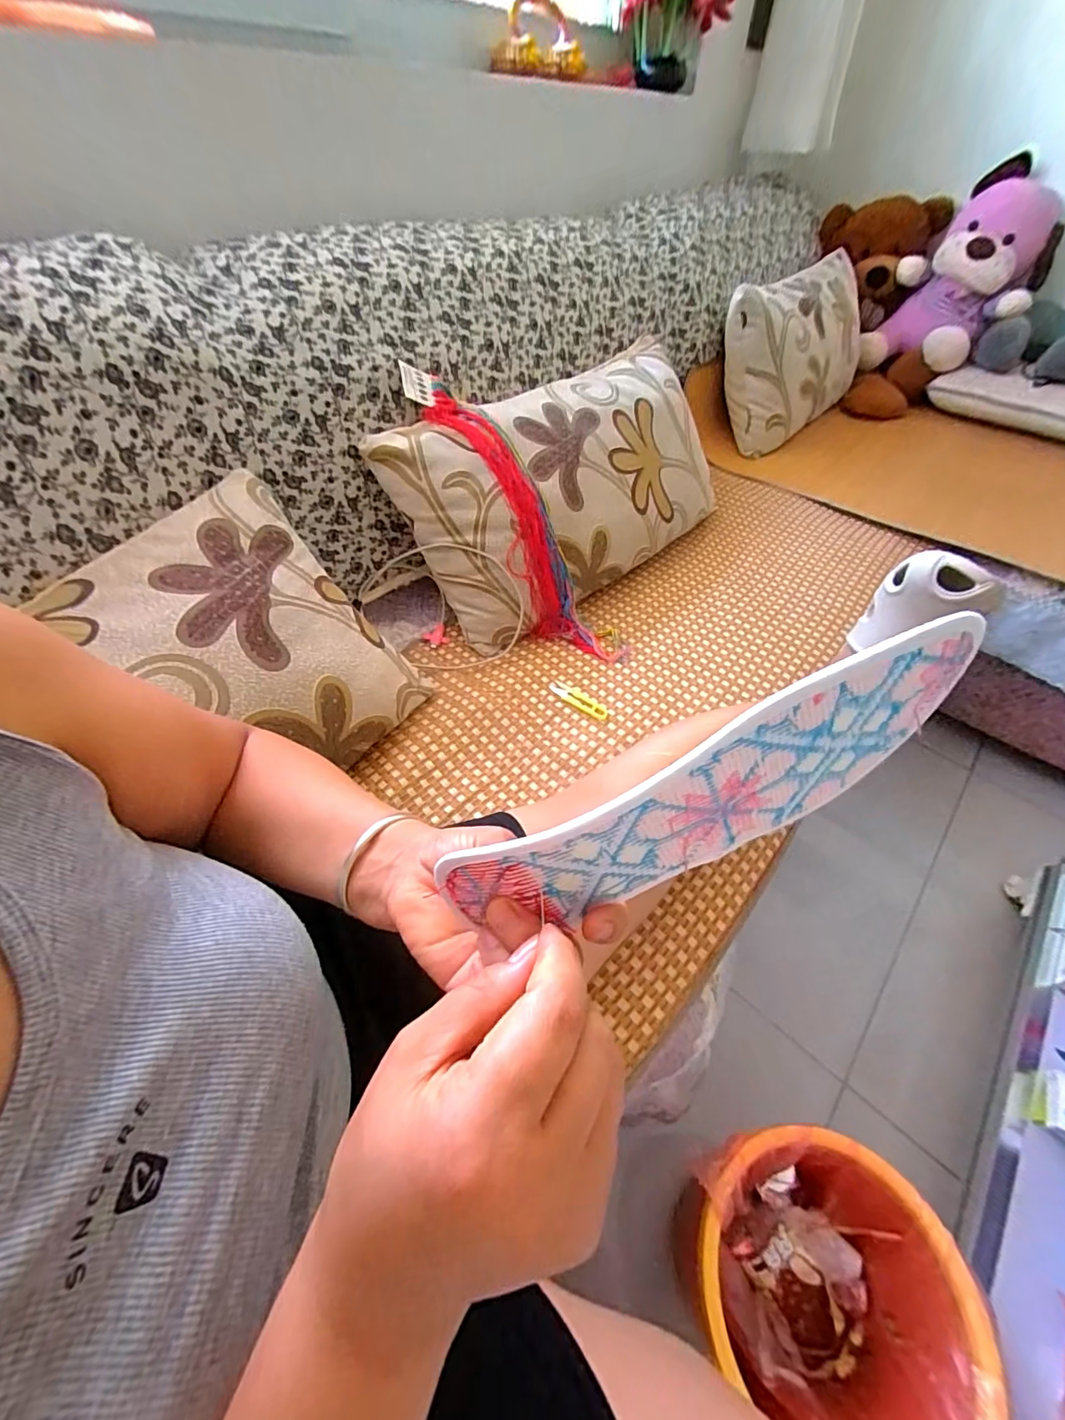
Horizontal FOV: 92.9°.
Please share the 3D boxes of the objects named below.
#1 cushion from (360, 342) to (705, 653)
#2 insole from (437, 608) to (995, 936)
[{"bbox_3d":[0.074,-0.385,0.847,0.611,0.130,0.349,-35,102,-24],"label":"cushion"},{"bbox_3d":[0.066,0.033,0.209,0.234,0.076,0.020,-27,39,5],"label":"insole"}]

